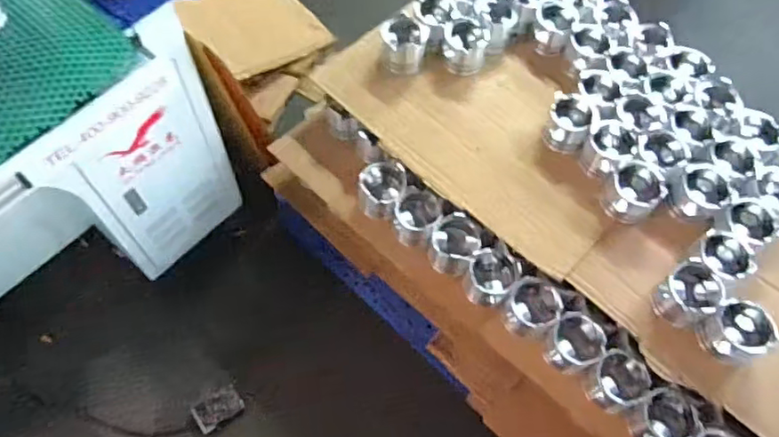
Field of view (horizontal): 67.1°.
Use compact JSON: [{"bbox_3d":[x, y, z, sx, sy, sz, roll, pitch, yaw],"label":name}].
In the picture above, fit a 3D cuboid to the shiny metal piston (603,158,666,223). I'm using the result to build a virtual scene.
[{"bbox_3d":[0.452,-0.051,1.092,0.092,0.056,0.104,31,66,13],"label":"shiny metal piston"}]

